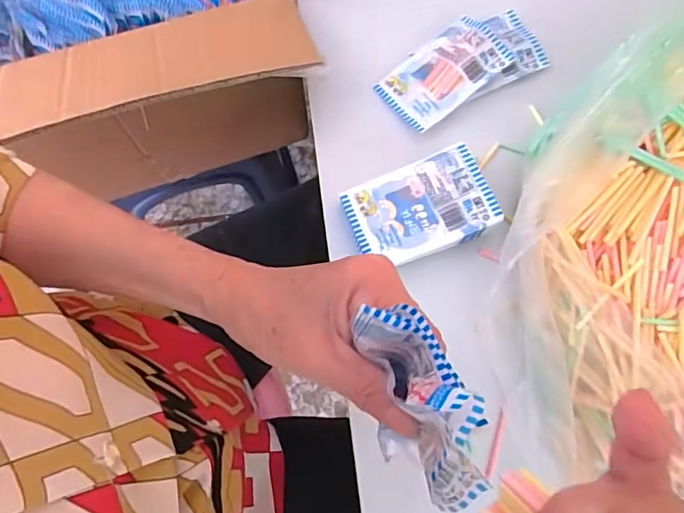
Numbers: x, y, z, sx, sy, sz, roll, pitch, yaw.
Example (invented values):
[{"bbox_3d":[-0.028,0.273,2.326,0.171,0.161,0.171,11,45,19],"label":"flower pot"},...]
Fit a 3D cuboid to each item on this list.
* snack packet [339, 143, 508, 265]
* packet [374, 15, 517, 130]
[{"bbox_3d":[0.058,-0.034,0.400,0.102,0.029,0.070,-21,73,-4],"label":"snack packet"},{"bbox_3d":[0.086,-0.156,0.444,0.101,0.022,0.061,-37,75,-9],"label":"packet"}]

